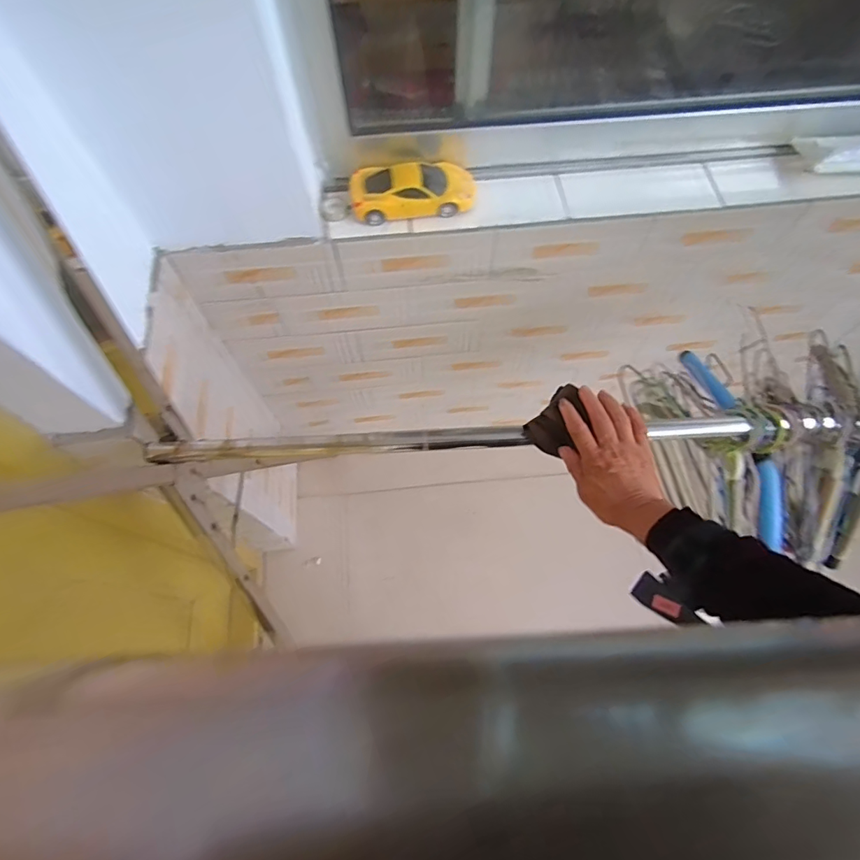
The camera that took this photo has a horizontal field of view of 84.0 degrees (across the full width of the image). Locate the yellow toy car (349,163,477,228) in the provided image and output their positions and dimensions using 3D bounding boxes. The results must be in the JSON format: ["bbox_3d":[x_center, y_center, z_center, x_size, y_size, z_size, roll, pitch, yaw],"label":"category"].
[{"bbox_3d":[-0.026,-0.376,0.740,0.191,0.043,0.090,-9,66,-4],"label":"yellow toy car"}]

